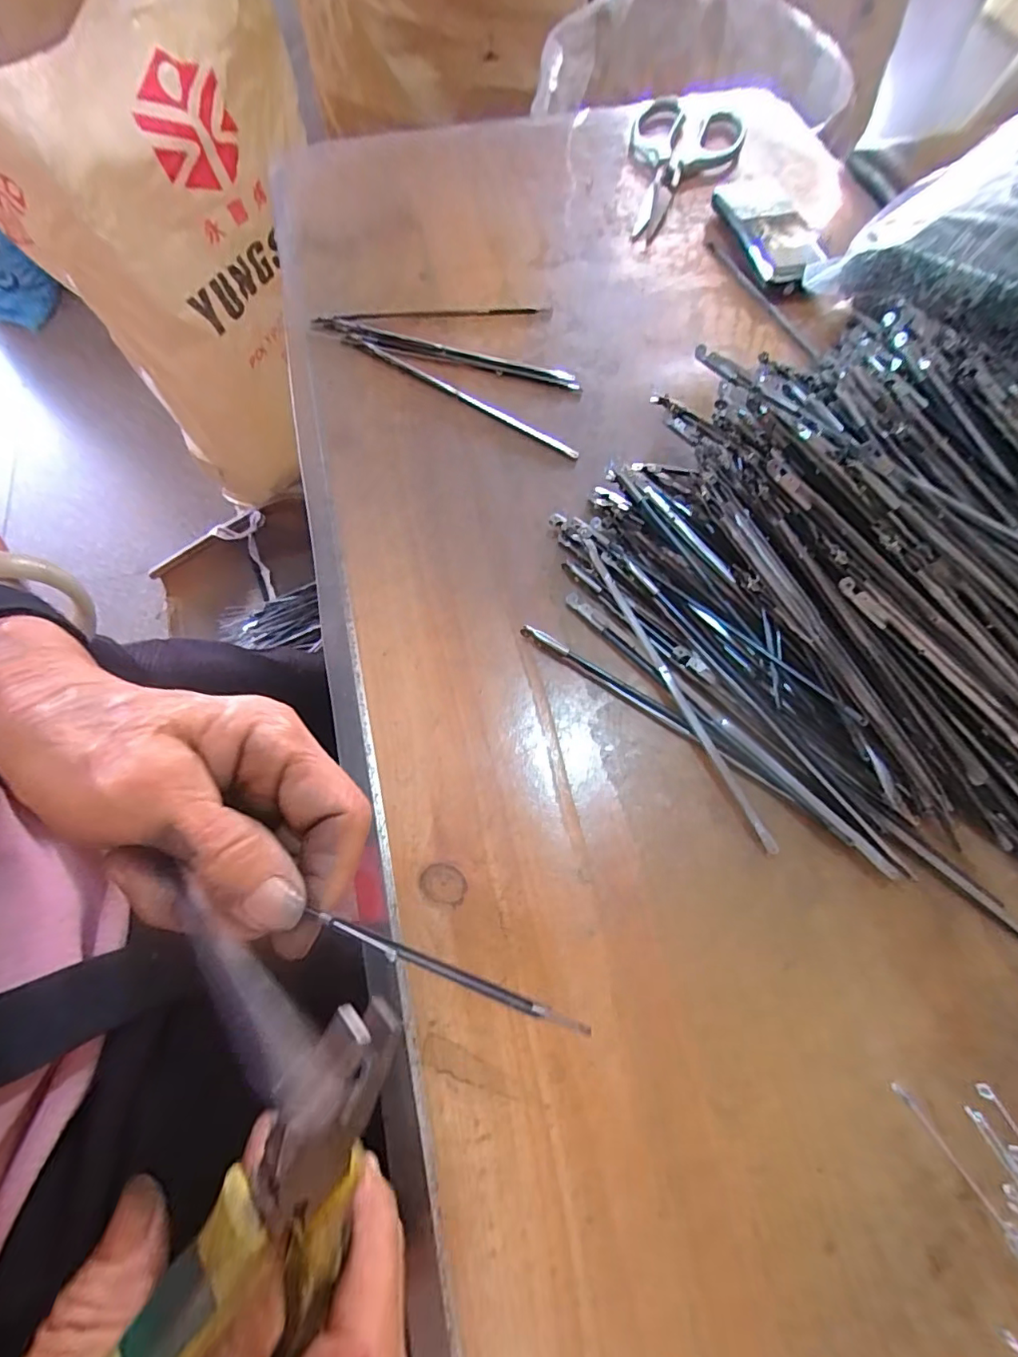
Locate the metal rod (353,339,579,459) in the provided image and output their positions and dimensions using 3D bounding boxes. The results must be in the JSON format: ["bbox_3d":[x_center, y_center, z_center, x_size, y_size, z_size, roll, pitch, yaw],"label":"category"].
[{"bbox_3d":[-0.032,-0.187,0.352,0.181,0.006,0.008,34,71,14],"label":"metal rod"}]

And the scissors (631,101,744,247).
[{"bbox_3d":[0.144,-0.428,0.449,0.091,0.025,0.201,12,67,6],"label":"scissors"}]

